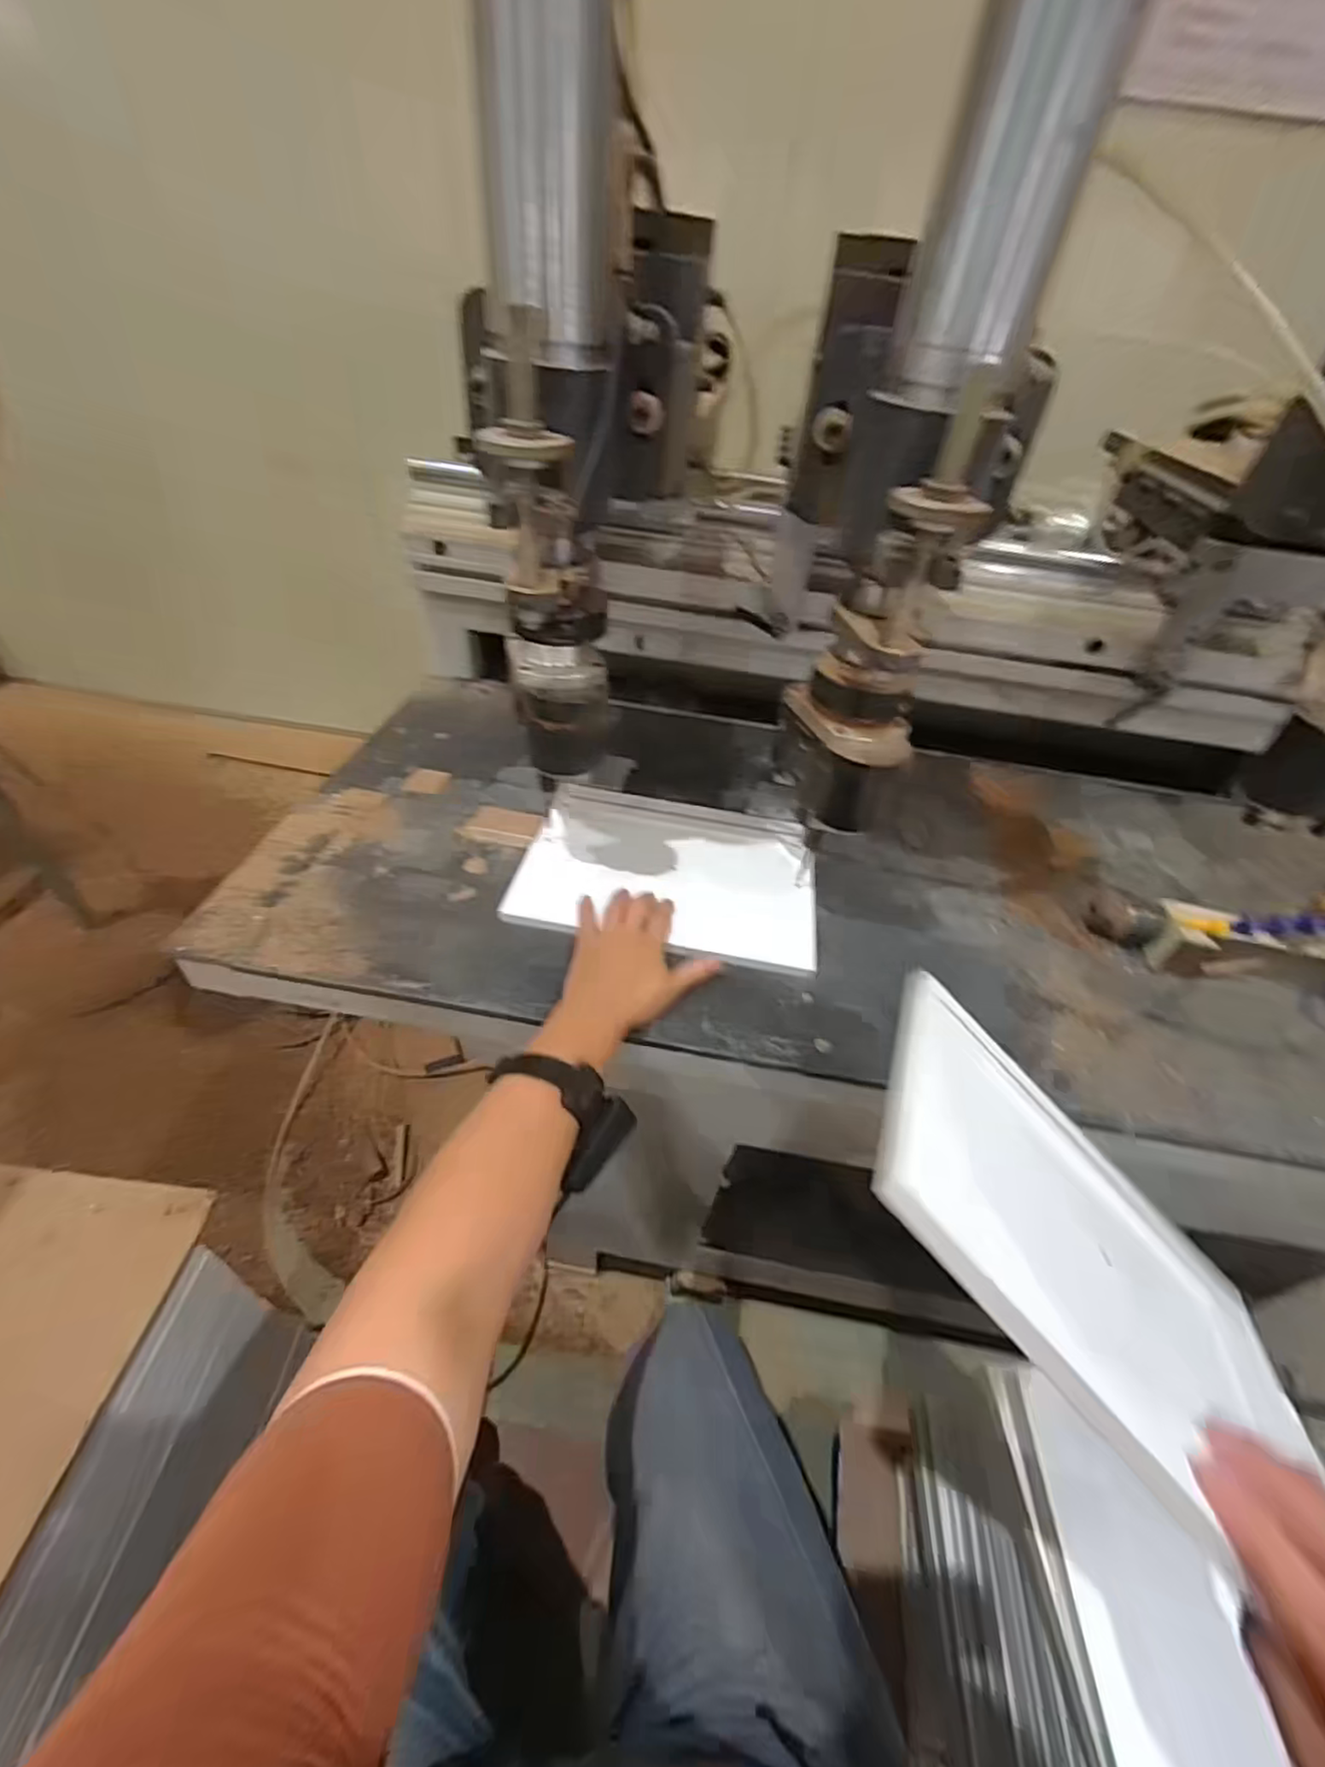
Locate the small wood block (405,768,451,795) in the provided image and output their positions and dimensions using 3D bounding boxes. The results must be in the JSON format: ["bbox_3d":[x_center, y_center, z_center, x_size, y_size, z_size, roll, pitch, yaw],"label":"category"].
[{"bbox_3d":[-0.270,-0.118,0.752,0.044,0.008,0.039,6,43,-2],"label":"small wood block"}]

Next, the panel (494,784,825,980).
[{"bbox_3d":[0.011,-0.018,0.664,0.282,0.024,0.210,10,43,2],"label":"panel"}]

